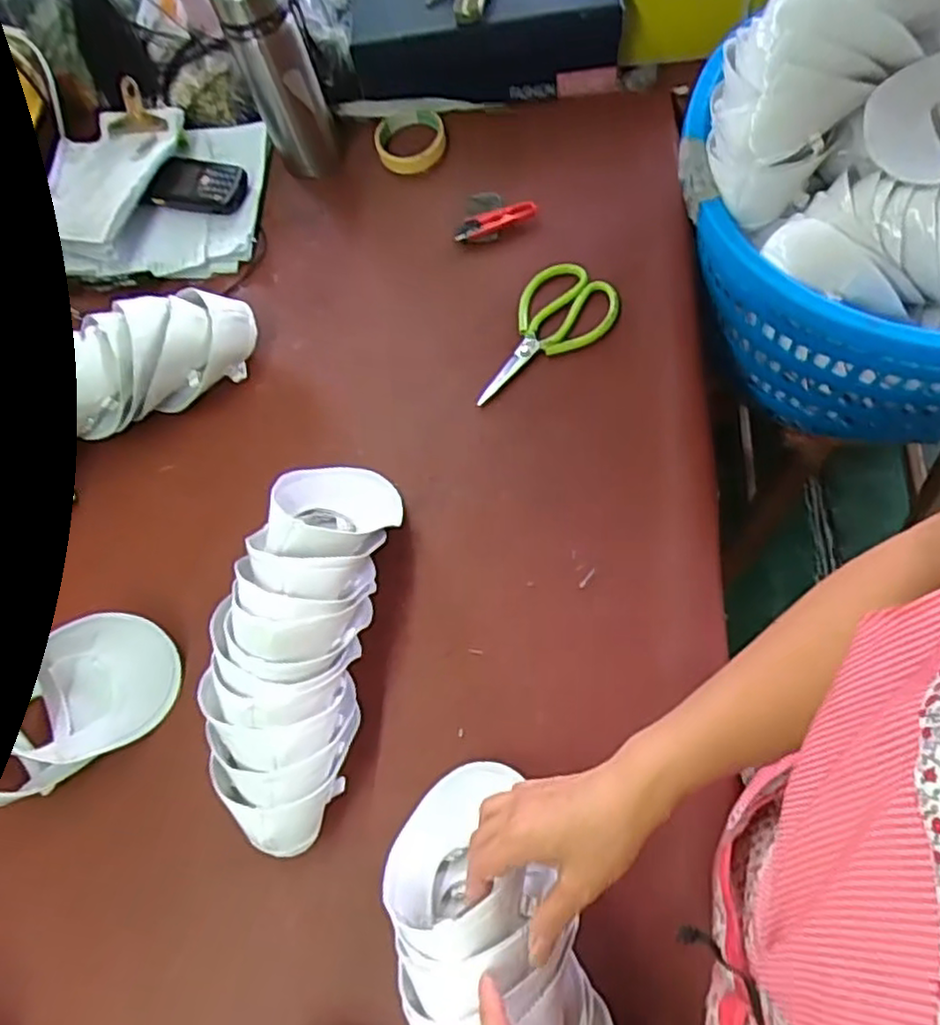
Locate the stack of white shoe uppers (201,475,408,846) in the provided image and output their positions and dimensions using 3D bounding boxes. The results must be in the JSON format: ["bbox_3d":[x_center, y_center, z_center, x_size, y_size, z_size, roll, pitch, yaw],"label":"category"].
[{"bbox_3d":[-0.155,0.102,0.621,0.126,0.106,0.357,6,69,8],"label":"stack of white shoe uppers"}]

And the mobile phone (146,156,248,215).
[{"bbox_3d":[-0.342,-0.412,0.879,0.116,0.025,0.076,12,68,8],"label":"mobile phone"}]

